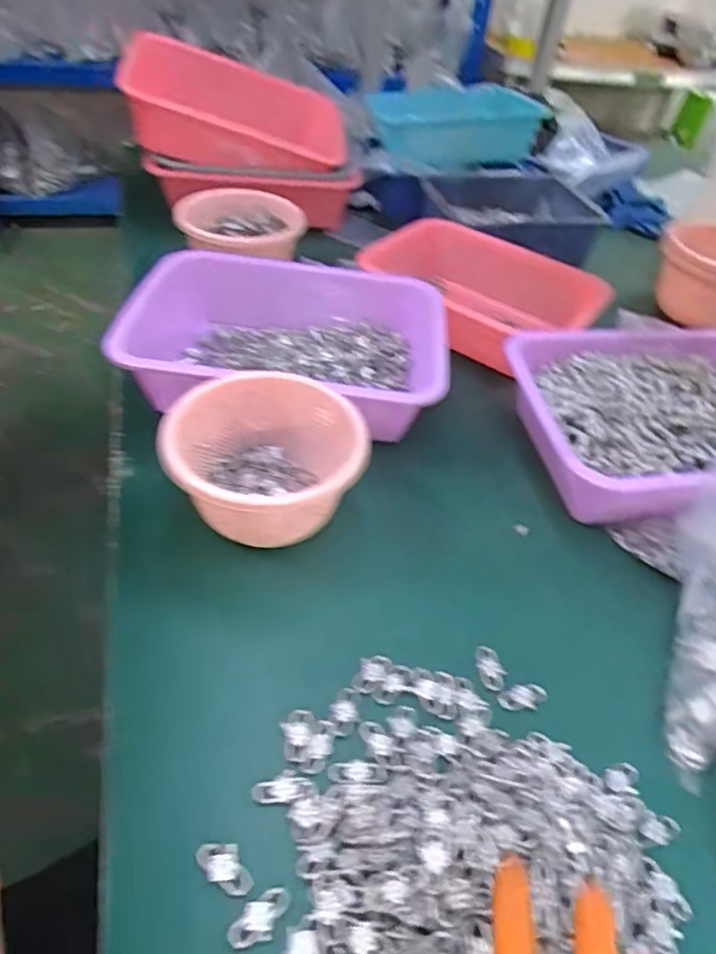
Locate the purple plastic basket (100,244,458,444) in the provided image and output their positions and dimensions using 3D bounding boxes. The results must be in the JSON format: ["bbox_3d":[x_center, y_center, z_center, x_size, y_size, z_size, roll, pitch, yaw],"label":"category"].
[{"bbox_3d":[-0.064,-0.138,0.601,0.303,0.081,0.224,8,48,5],"label":"purple plastic basket"}]

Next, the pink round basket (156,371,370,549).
[{"bbox_3d":[-0.068,-0.009,0.472,0.128,0.082,0.140,3,46,-3],"label":"pink round basket"}]

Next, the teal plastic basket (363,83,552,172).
[{"bbox_3d":[0.159,-0.564,0.956,0.275,0.094,0.117,-12,49,-18],"label":"teal plastic basket"}]

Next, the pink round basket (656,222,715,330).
[{"bbox_3d":[0.463,-0.264,0.767,0.151,0.084,0.143,26,49,17],"label":"pink round basket"}]

